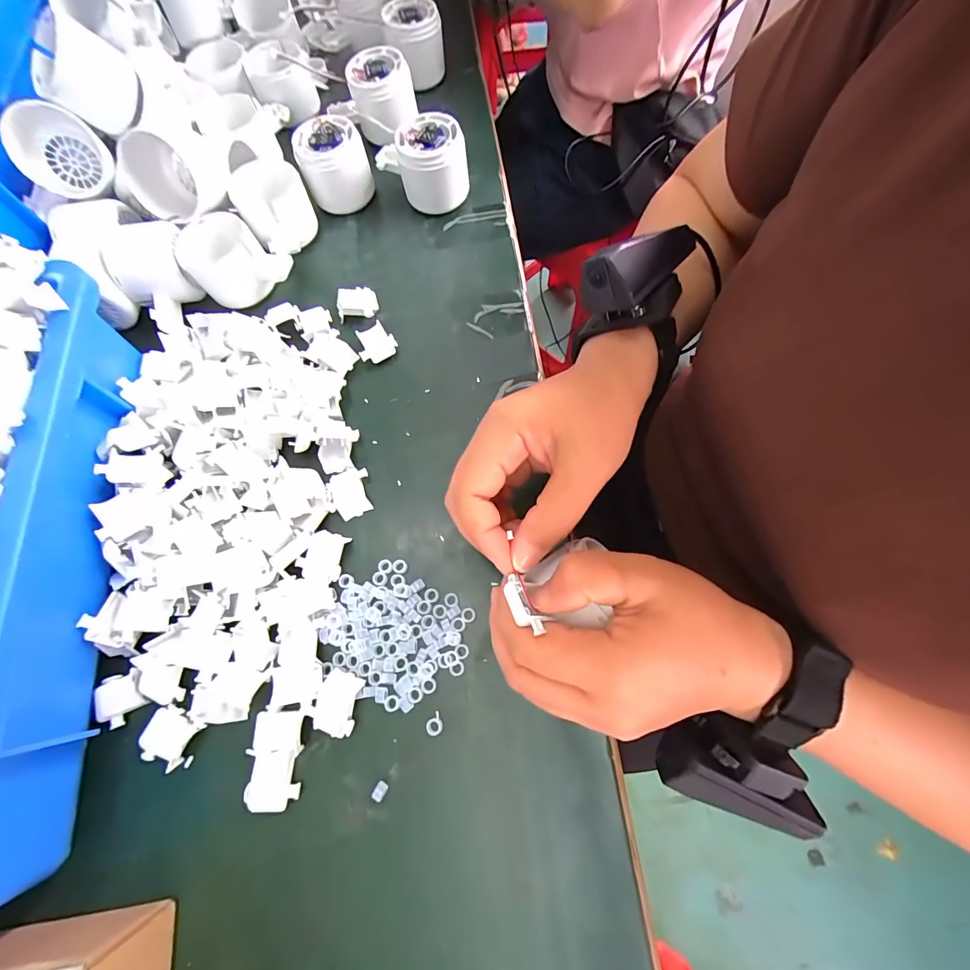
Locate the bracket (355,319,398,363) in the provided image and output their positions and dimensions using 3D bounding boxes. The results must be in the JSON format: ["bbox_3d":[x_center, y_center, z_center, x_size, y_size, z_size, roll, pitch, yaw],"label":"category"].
[{"bbox_3d":[-0.087,-0.112,0.335,0.030,0.013,0.028,-26,72,-7],"label":"bracket"}]

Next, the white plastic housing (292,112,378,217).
[{"bbox_3d":[-0.135,-0.289,0.382,0.059,0.052,0.057,-16,71,-4],"label":"white plastic housing"}]

